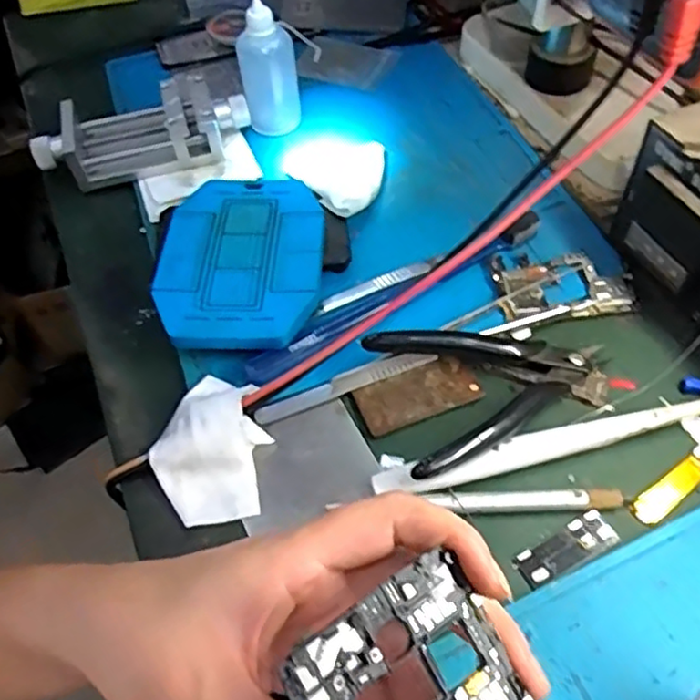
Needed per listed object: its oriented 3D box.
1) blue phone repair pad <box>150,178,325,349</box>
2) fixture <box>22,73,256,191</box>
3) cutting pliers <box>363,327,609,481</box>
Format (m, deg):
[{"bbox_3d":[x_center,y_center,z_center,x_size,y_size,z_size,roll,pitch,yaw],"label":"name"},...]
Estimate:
[{"bbox_3d":[-0.058,-0.048,0.374,0.086,0.026,0.116,-2,53,2],"label":"blue phone repair pad"},{"bbox_3d":[-0.137,-0.144,0.445,0.137,0.039,0.052,-13,53,-6],"label":"fixture"},{"bbox_3d":[0.065,0.012,0.321,0.108,0.026,0.072,-21,55,-12],"label":"cutting pliers"}]

